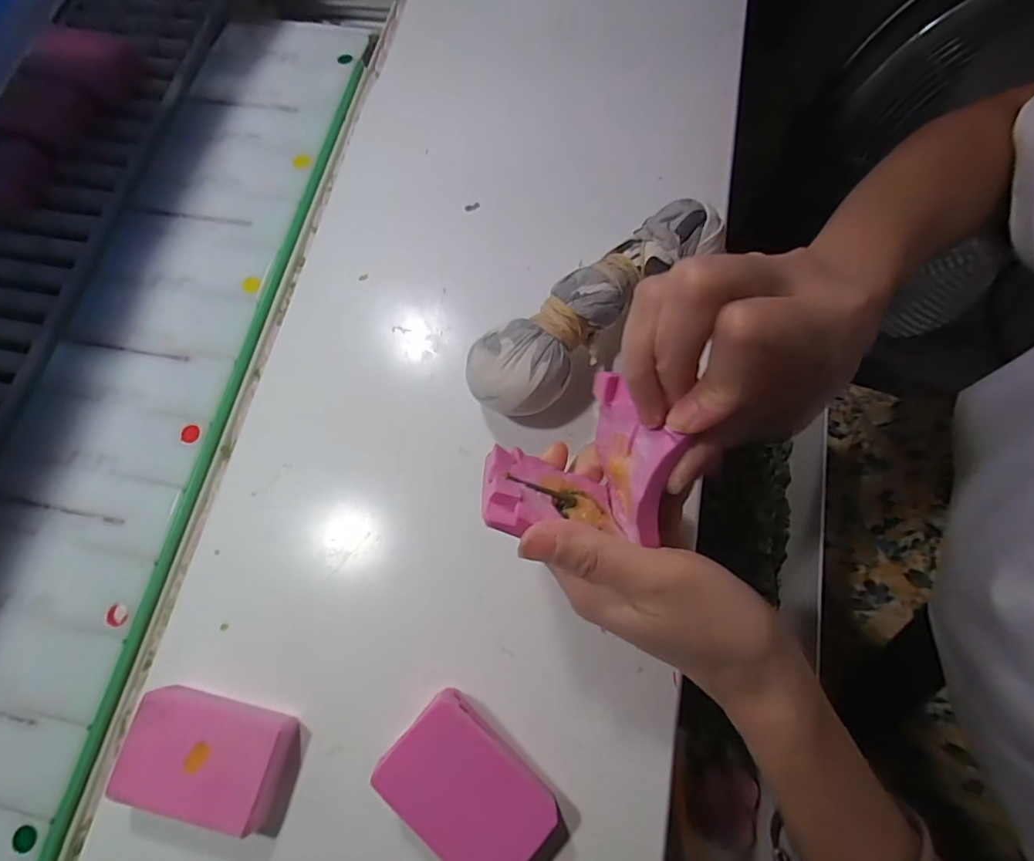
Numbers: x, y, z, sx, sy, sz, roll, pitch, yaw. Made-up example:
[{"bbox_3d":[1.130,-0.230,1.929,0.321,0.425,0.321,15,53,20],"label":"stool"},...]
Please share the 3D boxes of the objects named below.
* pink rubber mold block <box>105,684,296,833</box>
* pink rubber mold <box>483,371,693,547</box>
[{"bbox_3d":[-0.138,0.146,0.230,0.069,0.021,0.043,12,73,6],"label":"pink rubber mold block"},{"bbox_3d":[0.023,0.013,0.208,0.069,0.059,0.058,-1,72,2],"label":"pink rubber mold"}]

